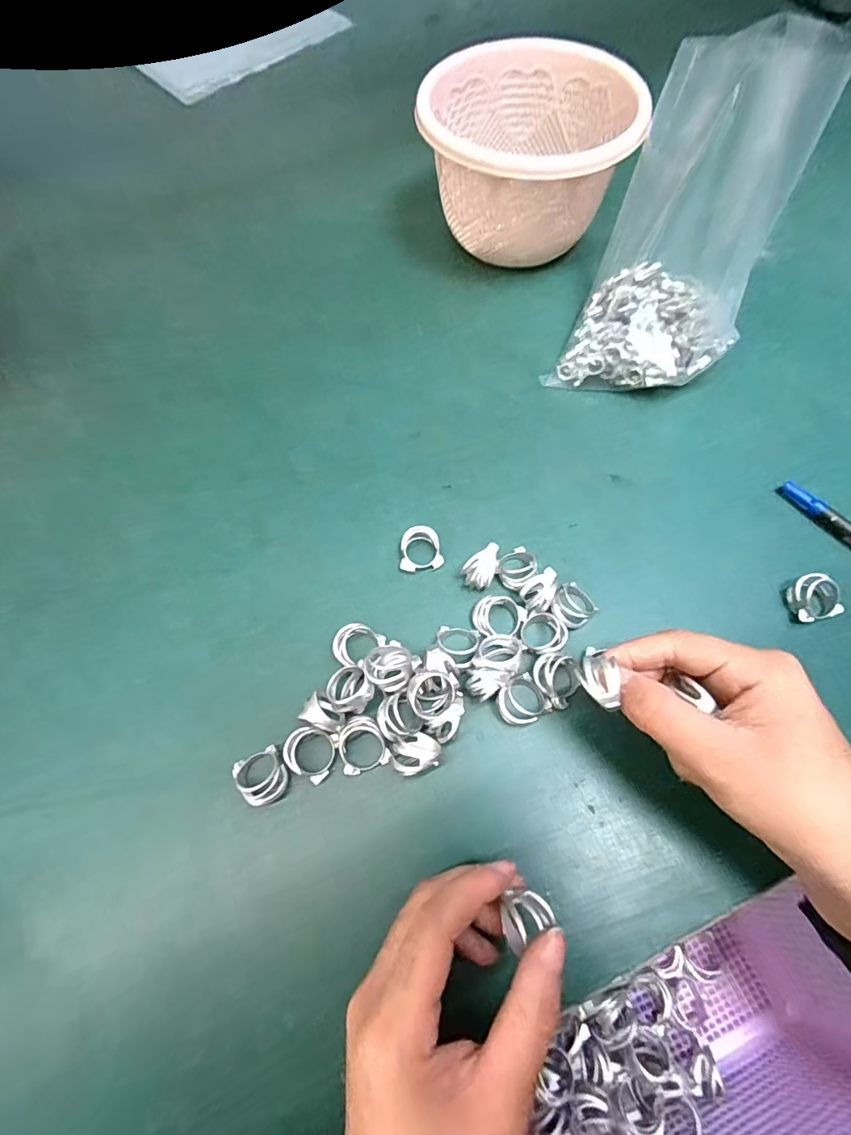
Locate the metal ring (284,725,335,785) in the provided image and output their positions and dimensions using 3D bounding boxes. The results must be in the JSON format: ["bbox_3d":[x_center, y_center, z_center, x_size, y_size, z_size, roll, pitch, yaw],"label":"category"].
[{"bbox_3d":[-0.056,0.091,0.239,0.024,0.005,0.027,-17,89,-5],"label":"metal ring"}]

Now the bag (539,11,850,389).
[{"bbox_3d":[0.154,-0.194,0.284,0.098,0.142,0.134,22,69,9],"label":"bag"}]

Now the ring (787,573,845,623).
[{"bbox_3d":[0.207,0.015,0.262,0.023,0.014,0.023,0,67,0],"label":"ring"}]

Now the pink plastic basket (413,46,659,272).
[{"bbox_3d":[0.070,-0.291,0.359,0.137,0.090,0.130,4,67,2],"label":"pink plastic basket"}]

